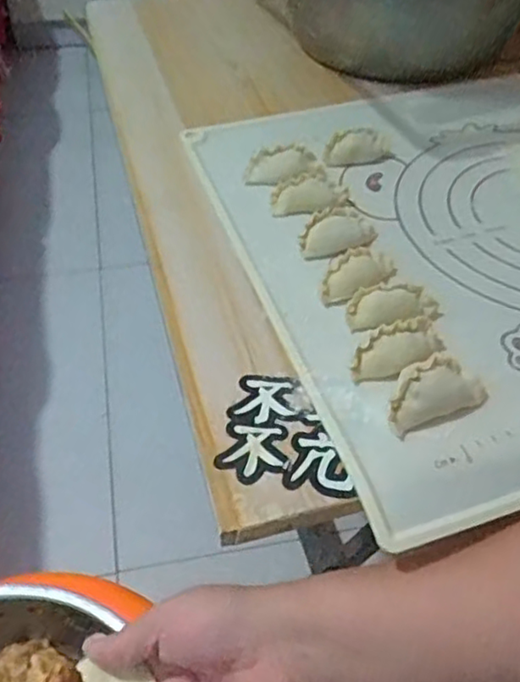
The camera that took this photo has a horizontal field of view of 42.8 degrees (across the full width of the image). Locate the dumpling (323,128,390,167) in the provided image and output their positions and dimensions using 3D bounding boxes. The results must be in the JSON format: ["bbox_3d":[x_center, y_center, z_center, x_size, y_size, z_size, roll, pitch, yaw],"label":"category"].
[{"bbox_3d":[0.079,-0.157,0.536,0.058,0.021,0.025,-9,48,-10],"label":"dumpling"}]

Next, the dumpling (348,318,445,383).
[{"bbox_3d":[0.081,0.005,0.388,0.061,0.020,0.025,-24,52,-22],"label":"dumpling"}]

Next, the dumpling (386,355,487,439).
[{"bbox_3d":[0.096,0.028,0.364,0.061,0.019,0.030,-21,51,-20],"label":"dumpling"}]

